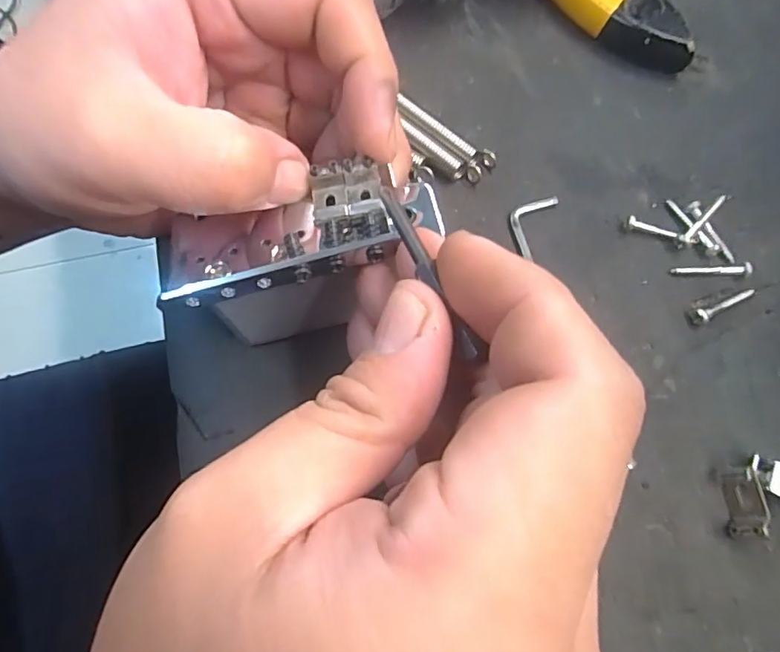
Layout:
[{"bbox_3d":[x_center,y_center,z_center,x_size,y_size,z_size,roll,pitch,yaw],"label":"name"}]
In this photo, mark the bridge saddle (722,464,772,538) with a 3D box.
[{"bbox_3d":[0.112,0.056,0.169,0.008,0.010,0.020,2,71,1],"label":"bridge saddle"}]

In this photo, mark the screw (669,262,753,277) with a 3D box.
[{"bbox_3d":[0.118,-0.021,0.197,0.028,0.005,0.004,4,72,3],"label":"screw"}]

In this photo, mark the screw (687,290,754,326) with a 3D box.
[{"bbox_3d":[0.120,-0.009,0.193,0.027,0.006,0.006,-29,73,-8],"label":"screw"}]

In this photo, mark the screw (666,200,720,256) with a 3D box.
[{"bbox_3d":[0.114,-0.038,0.204,0.005,0.004,0.027,-27,73,-7],"label":"screw"}]

